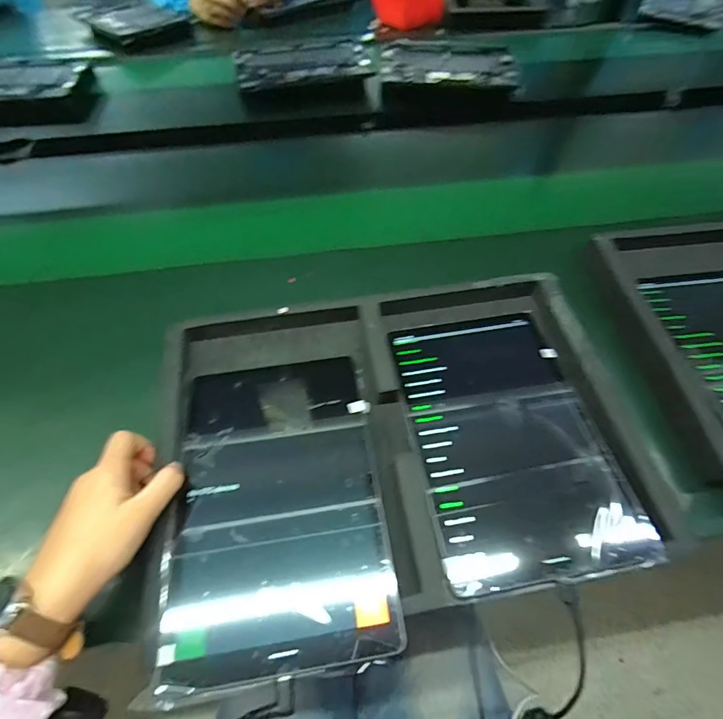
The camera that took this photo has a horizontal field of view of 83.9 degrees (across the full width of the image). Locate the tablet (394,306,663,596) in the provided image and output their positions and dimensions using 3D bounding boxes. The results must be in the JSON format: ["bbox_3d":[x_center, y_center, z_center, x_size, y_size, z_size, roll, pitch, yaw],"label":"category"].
[{"bbox_3d":[0.132,0.059,0.368,0.166,0.006,0.254,-8,59,-4],"label":"tablet"}]

